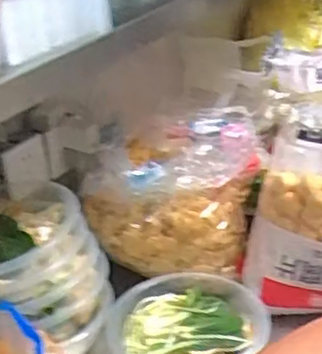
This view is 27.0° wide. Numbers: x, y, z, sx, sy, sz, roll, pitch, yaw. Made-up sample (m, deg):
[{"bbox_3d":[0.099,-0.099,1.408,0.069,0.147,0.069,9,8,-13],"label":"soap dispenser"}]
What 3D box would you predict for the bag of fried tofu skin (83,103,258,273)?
[{"bbox_3d":[0.051,-0.025,1.226,0.251,0.161,0.447,4,29,17],"label":"bag of fried tofu skin"}]

